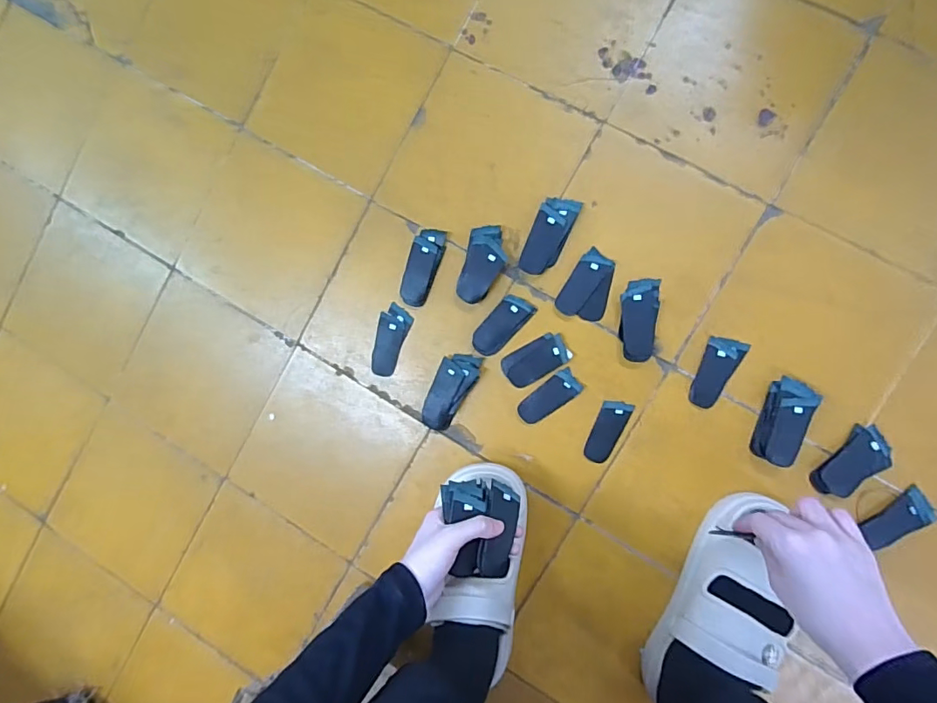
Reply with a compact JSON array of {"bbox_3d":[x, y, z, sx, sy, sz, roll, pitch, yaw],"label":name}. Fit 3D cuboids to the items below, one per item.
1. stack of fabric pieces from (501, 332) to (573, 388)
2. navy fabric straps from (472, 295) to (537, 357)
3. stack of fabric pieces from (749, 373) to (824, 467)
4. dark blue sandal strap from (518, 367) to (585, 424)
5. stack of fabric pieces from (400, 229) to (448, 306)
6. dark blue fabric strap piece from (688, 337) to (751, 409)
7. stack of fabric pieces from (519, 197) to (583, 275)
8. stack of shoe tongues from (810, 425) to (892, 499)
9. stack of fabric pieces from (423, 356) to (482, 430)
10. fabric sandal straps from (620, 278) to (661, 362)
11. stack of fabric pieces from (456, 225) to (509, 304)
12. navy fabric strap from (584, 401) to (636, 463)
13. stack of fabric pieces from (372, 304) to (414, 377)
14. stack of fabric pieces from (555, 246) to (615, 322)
[{"bbox_3d":[0.077,0.009,0.570,0.076,0.005,0.040,-30,86,8],"label":"stack of fabric pieces"},{"bbox_3d":[0.039,-0.031,0.584,0.038,0.004,0.080,43,97,6],"label":"navy fabric straps"},{"bbox_3d":[0.334,0.075,0.526,0.043,0.026,0.088,18,94,8],"label":"stack of fabric pieces"},{"bbox_3d":[0.092,0.053,0.574,0.077,0.004,0.033,-37,86,8],"label":"dark blue sandal strap"},{"bbox_3d":[-0.056,-0.101,0.590,0.036,0.008,0.091,21,94,8],"label":"stack of fabric pieces"},{"bbox_3d":[0.274,0.024,0.546,0.040,0.007,0.079,20,94,8],"label":"dark blue fabric strap piece"},{"bbox_3d":[0.092,-0.132,0.568,0.041,0.017,0.092,24,94,8],"label":"stack of fabric pieces"},{"bbox_3d":[0.406,0.120,0.522,0.045,0.010,0.084,39,96,6],"label":"stack of shoe tongues"},{"bbox_3d":[-0.021,0.047,0.591,0.046,0.016,0.097,23,94,8],"label":"stack of fabric pieces"},{"bbox_3d":[0.190,-0.036,0.553,0.039,0.015,0.091,4,92,9],"label":"fabric sandal straps"},{"bbox_3d":[0.017,-0.101,0.578,0.047,0.016,0.090,16,93,8],"label":"stack of fabric pieces"},{"bbox_3d":[0.159,0.091,0.565,0.033,0.004,0.075,23,94,8],"label":"navy fabric strap"},{"bbox_3d":[-0.096,-0.013,0.599,0.037,0.004,0.085,22,94,8],"label":"stack of fabric pieces"},{"bbox_3d":[0.135,-0.076,0.565,0.053,0.009,0.076,16,93,8],"label":"stack of fabric pieces"}]

